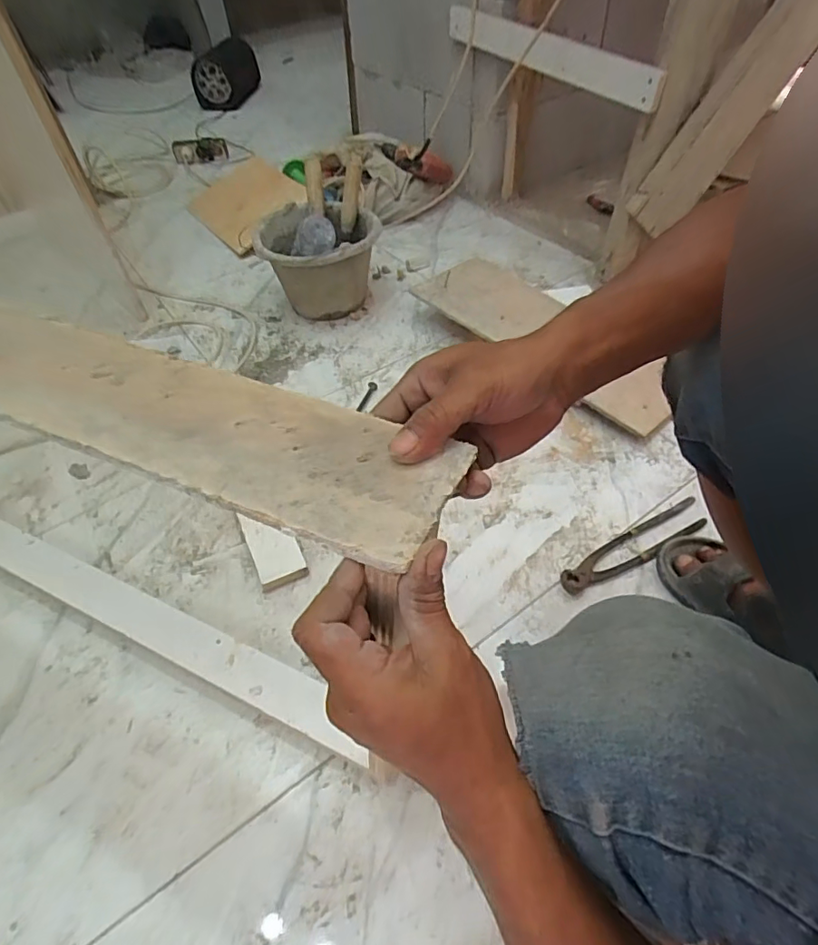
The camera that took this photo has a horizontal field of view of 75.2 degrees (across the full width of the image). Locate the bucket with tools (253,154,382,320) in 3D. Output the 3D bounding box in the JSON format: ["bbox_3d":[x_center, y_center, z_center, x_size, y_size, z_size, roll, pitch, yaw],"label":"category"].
[{"bbox_3d":[-0.182,-0.454,1.070,0.212,0.204,0.289,-10,51,-6],"label":"bucket with tools"}]

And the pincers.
[{"bbox_3d":[0.302,0.099,0.707,0.239,0.015,0.048,-24,54,-17],"label":"pincers"}]

